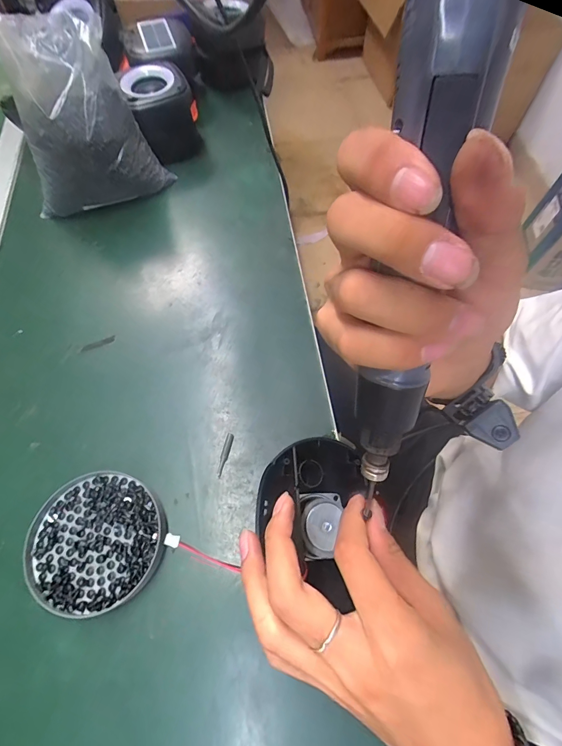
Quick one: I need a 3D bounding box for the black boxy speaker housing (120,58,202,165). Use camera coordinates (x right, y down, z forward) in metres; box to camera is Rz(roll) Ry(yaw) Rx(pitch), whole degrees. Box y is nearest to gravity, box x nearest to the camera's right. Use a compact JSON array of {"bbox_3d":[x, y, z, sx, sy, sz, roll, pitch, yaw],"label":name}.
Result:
[{"bbox_3d":[-0.173,-0.387,0.533,0.092,0.082,0.093,-22,67,-10],"label":"black boxy speaker housing"}]

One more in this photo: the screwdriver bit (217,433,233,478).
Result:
[{"bbox_3d":[-0.057,0.082,0.361,0.008,0.004,0.044,13,65,6],"label":"screwdriver bit"}]

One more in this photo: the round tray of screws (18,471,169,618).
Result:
[{"bbox_3d":[-0.164,0.149,0.321,0.118,0.017,0.110,0,65,0],"label":"round tray of screws"}]

